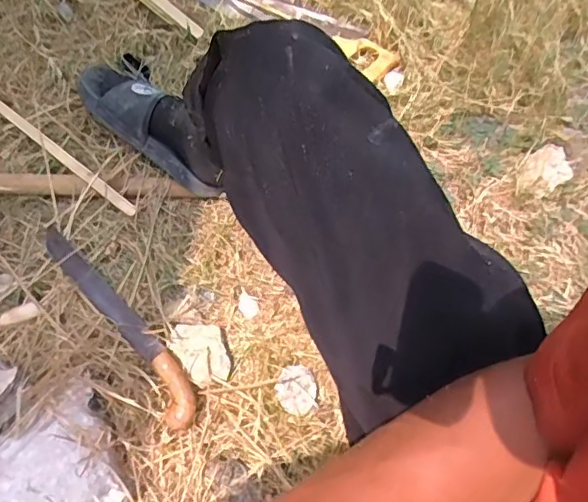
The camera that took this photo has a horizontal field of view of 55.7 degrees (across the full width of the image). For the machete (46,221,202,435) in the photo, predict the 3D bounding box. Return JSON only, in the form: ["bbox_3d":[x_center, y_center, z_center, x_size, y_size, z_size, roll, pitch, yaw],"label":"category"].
[{"bbox_3d":[-0.224,0.087,0.719,0.051,0.020,0.319,-36,75,-15],"label":"machete"}]

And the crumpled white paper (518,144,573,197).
[{"bbox_3d":[0.365,-0.117,0.813,0.086,0.022,0.058,-32,74,-16],"label":"crumpled white paper"}]

